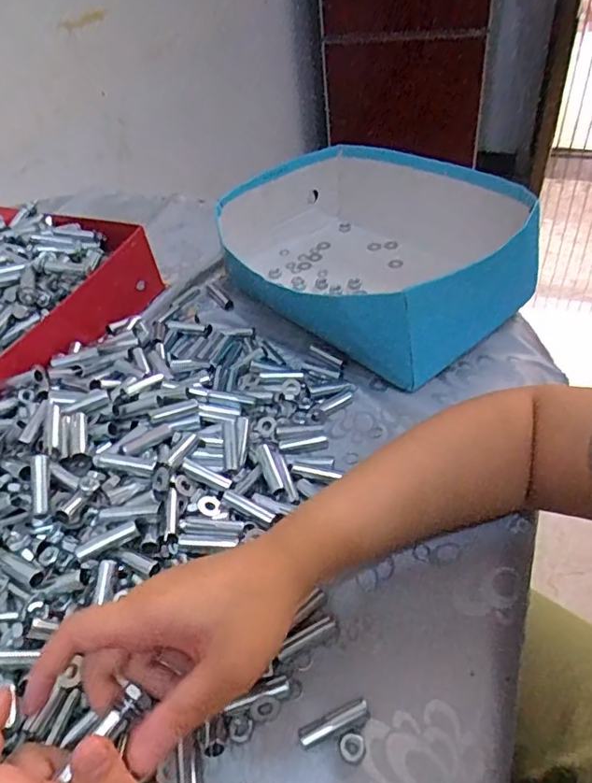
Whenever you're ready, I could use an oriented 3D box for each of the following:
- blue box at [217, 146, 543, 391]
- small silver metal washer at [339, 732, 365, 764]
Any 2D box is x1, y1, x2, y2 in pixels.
[{"bbox_3d":[0.071,-0.152,0.559,0.250,0.094,0.304,-28,47,-20],"label":"blue box"},{"bbox_3d":[0.030,0.188,0.289,0.013,0.008,0.014,11,48,17],"label":"small silver metal washer"}]

